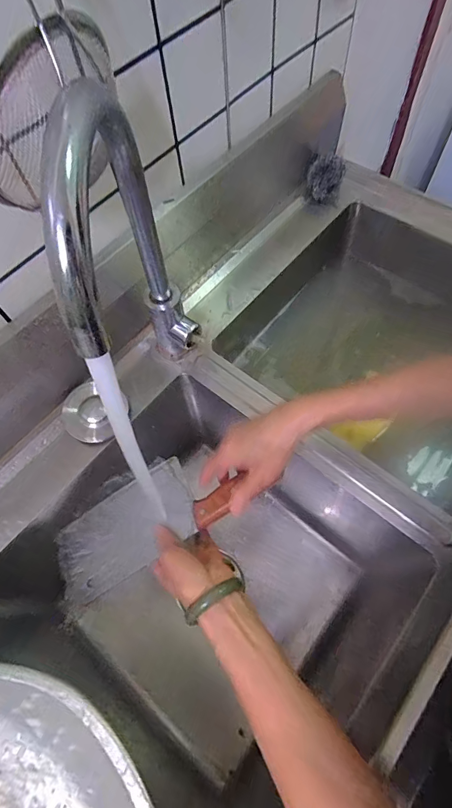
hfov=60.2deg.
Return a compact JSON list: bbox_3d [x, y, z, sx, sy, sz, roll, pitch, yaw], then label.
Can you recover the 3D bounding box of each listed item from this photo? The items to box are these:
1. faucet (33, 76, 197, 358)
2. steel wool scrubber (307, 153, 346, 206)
[{"bbox_3d":[-0.066,-0.080,0.371,0.055,0.370,0.207,-7,64,0],"label":"faucet"},{"bbox_3d":[0.176,-0.399,0.694,0.060,0.055,0.060,18,67,11],"label":"steel wool scrubber"}]

